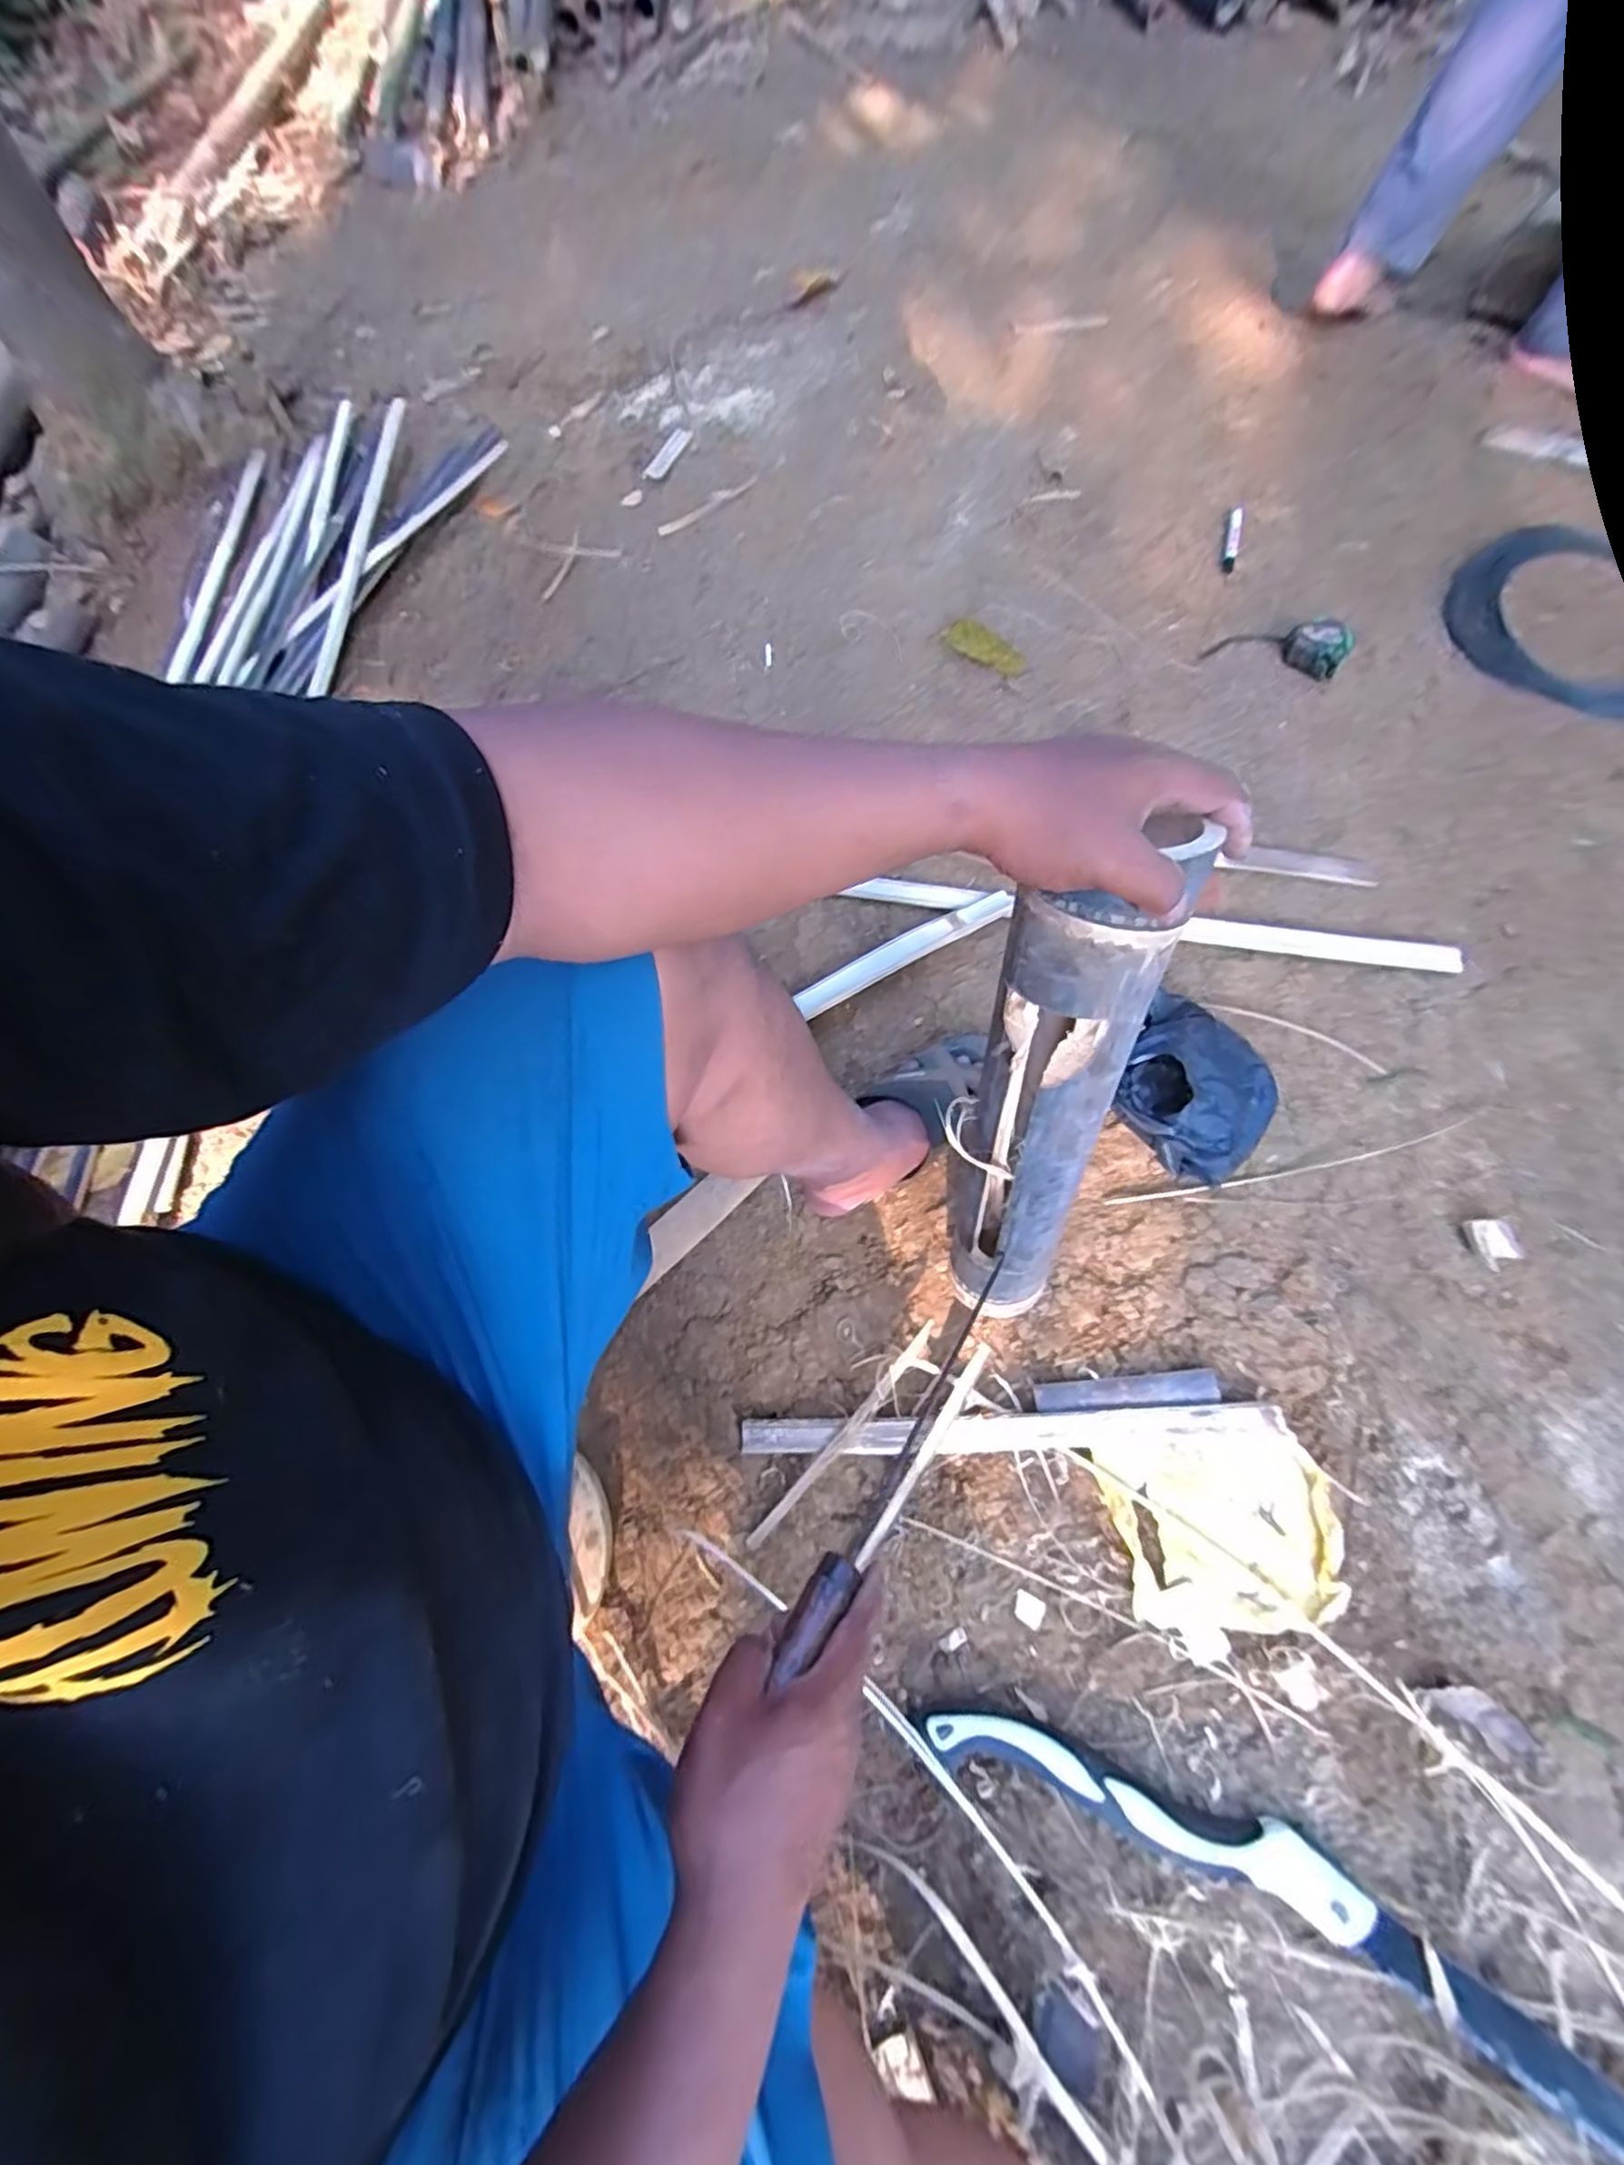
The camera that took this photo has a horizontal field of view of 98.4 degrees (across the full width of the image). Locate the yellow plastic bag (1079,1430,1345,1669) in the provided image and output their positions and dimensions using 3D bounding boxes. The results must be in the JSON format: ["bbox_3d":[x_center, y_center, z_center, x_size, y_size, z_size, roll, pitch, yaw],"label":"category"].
[{"bbox_3d":[0.360,0.390,0.612,0.187,0.020,0.161,-10,70,-3],"label":"yellow plastic bag"}]

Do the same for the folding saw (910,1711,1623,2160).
[{"bbox_3d":[0.369,0.605,0.508,0.590,0.032,0.072,23,73,14],"label":"folding saw"}]

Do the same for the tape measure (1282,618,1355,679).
[{"bbox_3d":[0.707,-0.611,0.984,0.083,0.047,0.062,31,75,13],"label":"tape measure"}]

